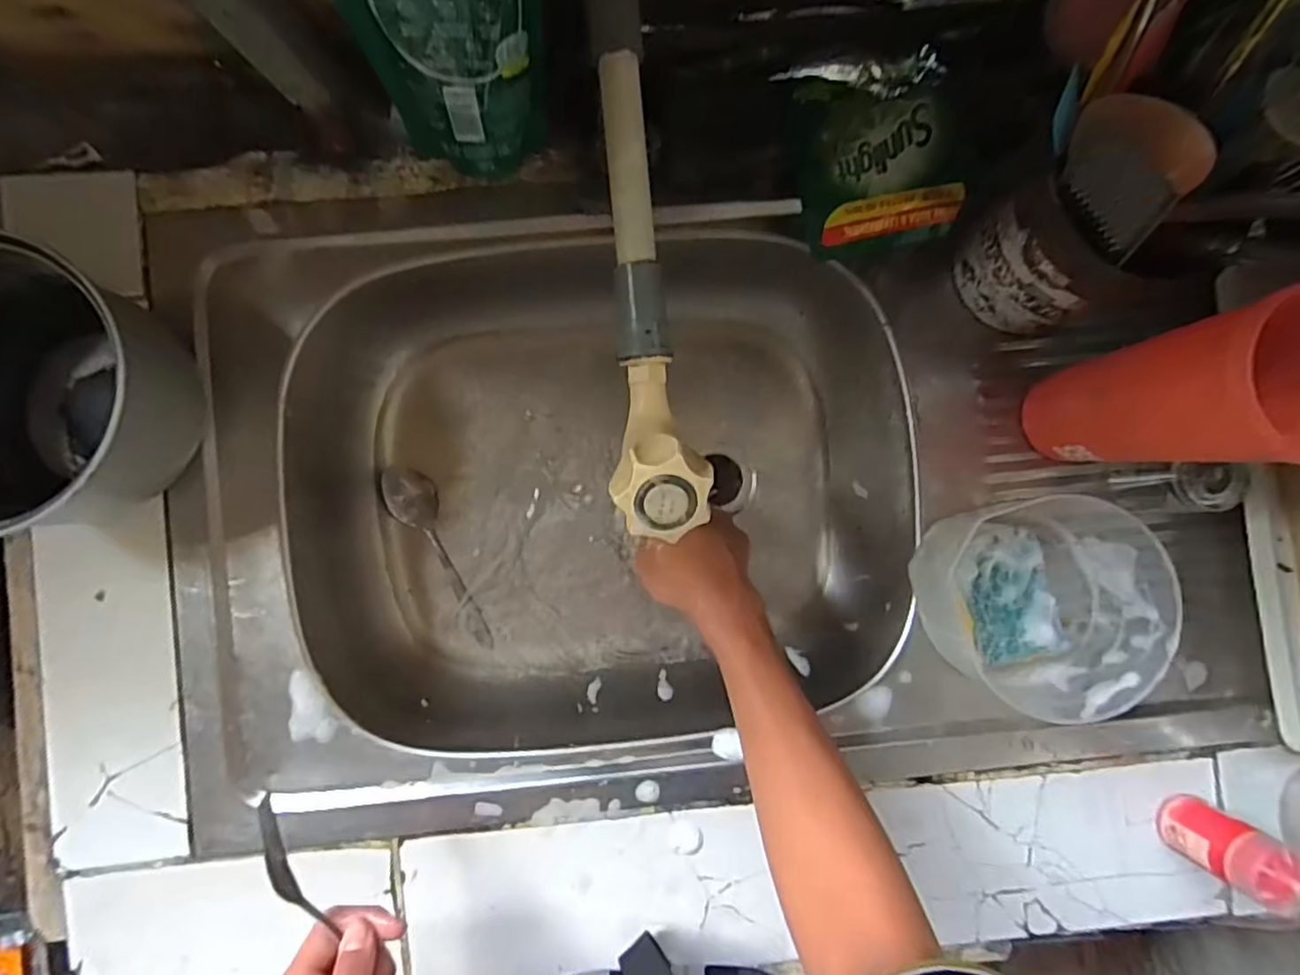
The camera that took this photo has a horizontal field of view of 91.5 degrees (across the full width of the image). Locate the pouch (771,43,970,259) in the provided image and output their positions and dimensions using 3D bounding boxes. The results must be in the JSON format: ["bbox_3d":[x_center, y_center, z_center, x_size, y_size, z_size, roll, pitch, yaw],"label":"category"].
[{"bbox_3d":[0.155,-0.236,0.439,0.110,0.038,0.138,-8,88,-2],"label":"pouch"}]

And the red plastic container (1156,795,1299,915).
[{"bbox_3d":[0.386,0.241,0.424,0.034,0.081,0.040,28,87,0],"label":"red plastic container"}]

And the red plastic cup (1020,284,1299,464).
[{"bbox_3d":[0.318,-0.050,0.385,0.079,0.197,0.080,0,87,-2],"label":"red plastic cup"}]

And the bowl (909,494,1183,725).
[{"bbox_3d":[0.271,0.081,0.436,0.137,0.067,0.135,0,87,-2],"label":"bowl"}]

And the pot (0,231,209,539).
[{"bbox_3d":[-0.396,-0.061,0.403,0.159,0.109,0.168,0,87,-2],"label":"pot"}]

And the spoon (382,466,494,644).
[{"bbox_3d":[-0.188,0.064,0.558,0.040,0.018,0.173,-21,90,-3],"label":"spoon"}]

